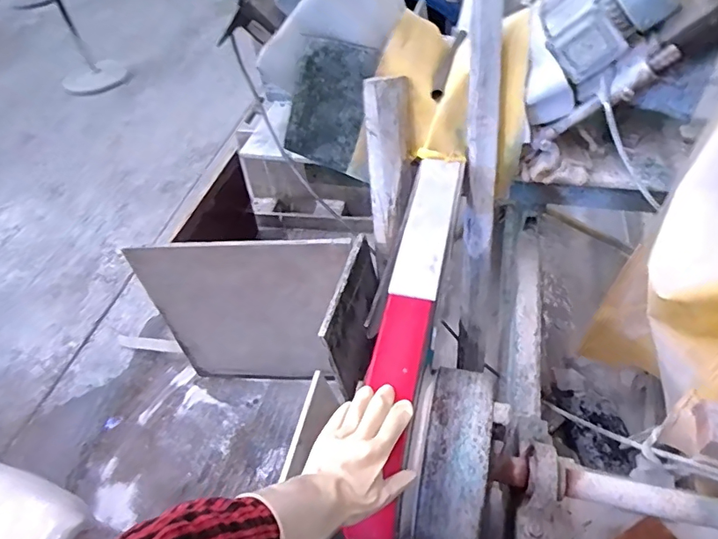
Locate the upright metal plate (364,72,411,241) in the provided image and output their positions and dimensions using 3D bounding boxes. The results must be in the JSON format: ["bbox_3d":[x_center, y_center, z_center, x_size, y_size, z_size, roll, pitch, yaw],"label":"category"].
[{"bbox_3d":[0.060,-0.222,1.046,0.093,0.348,0.056,7,28,13],"label":"upright metal plate"}]

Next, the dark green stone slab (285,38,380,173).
[{"bbox_3d":[-0.061,-0.343,1.030,0.152,0.247,0.034,7,24,-25],"label":"dark green stone slab"}]

